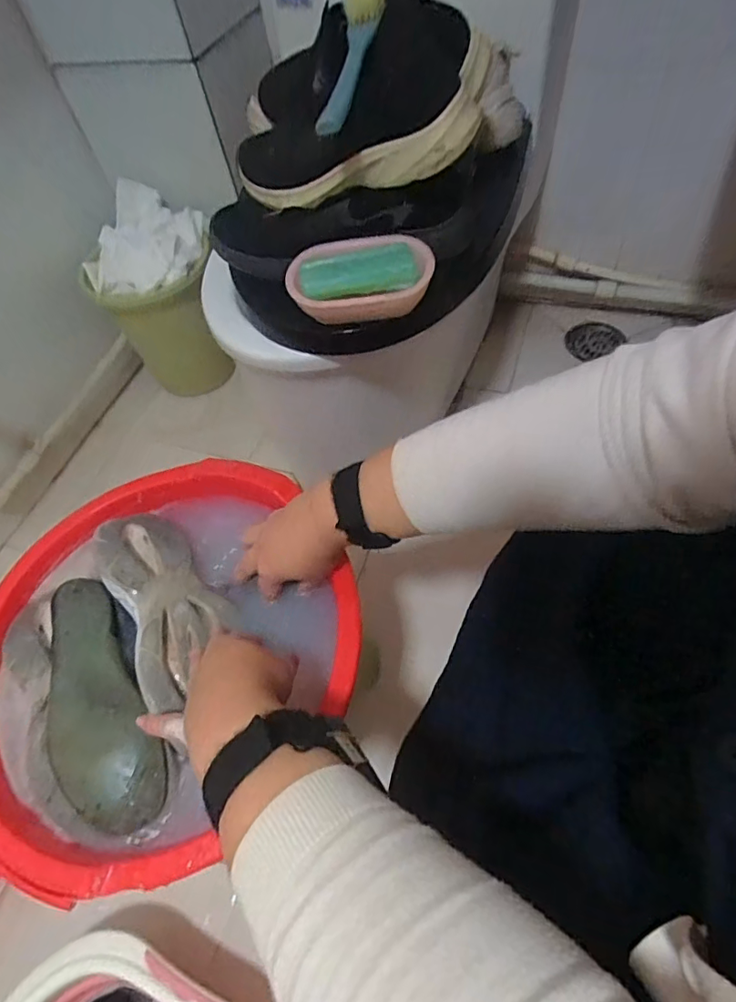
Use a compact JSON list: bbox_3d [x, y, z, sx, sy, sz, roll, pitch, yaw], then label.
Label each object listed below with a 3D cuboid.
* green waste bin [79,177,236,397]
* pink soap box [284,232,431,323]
[{"bbox_3d":[-0.376,-0.388,1.031,0.232,0.308,0.237,12,59,16],"label":"green waste bin"},{"bbox_3d":[-0.008,-0.228,0.536,0.148,0.041,0.090,-1,57,8],"label":"pink soap box"}]

